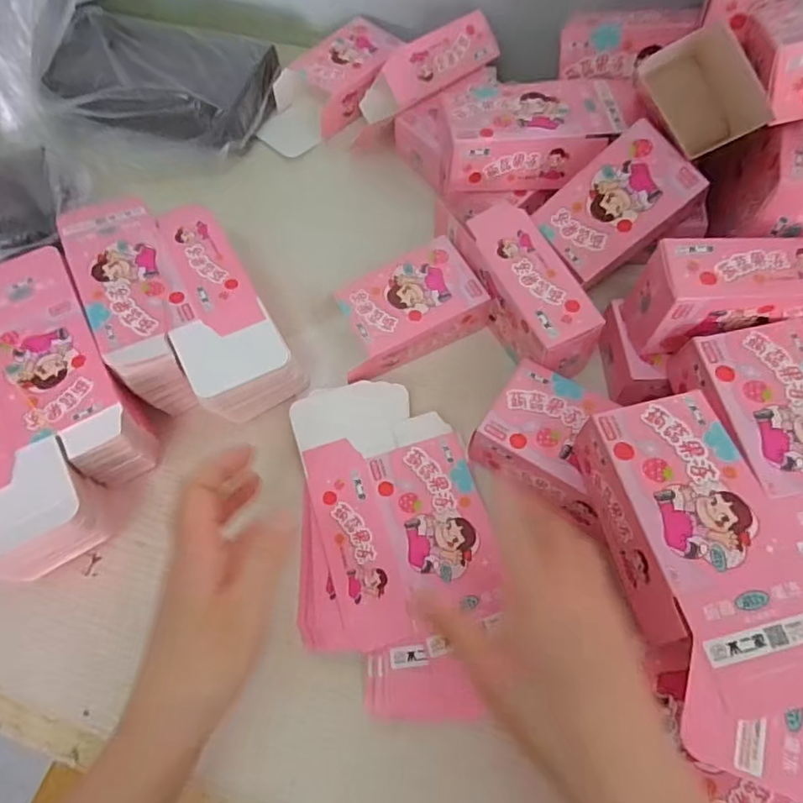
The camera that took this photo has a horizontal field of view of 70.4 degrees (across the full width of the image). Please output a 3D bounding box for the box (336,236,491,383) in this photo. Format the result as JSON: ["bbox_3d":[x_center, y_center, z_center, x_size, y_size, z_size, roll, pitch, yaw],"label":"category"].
[{"bbox_3d":[0.000,-0.067,0.447,0.121,0.040,0.077,-28,66,-11],"label":"box"}]

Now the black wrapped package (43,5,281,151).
[{"bbox_3d":[-0.241,-0.319,0.574,0.204,0.052,0.131,13,65,9],"label":"black wrapped package"}]

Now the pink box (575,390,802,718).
[{"bbox_3d":[0.163,0.076,0.315,0.078,0.042,0.156,-14,64,-5],"label":"pink box"}]

